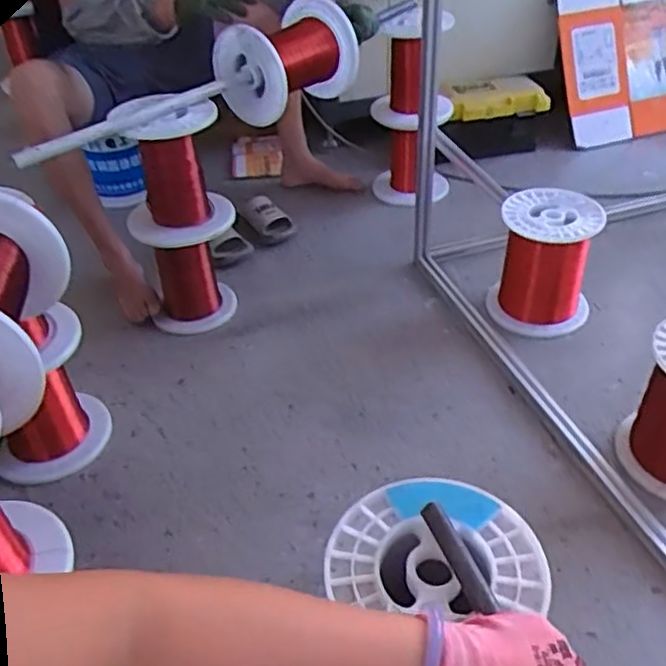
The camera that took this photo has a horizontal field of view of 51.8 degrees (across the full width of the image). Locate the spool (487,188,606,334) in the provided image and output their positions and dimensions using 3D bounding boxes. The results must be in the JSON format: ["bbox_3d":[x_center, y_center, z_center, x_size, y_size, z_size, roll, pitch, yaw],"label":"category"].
[{"bbox_3d":[0.445,-0.152,1.445,0.197,0.244,0.195,-2,40,1],"label":"spool"}]

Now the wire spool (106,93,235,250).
[{"bbox_3d":[-0.325,-0.325,1.387,0.208,0.270,0.179,-11,40,-10],"label":"wire spool"}]

